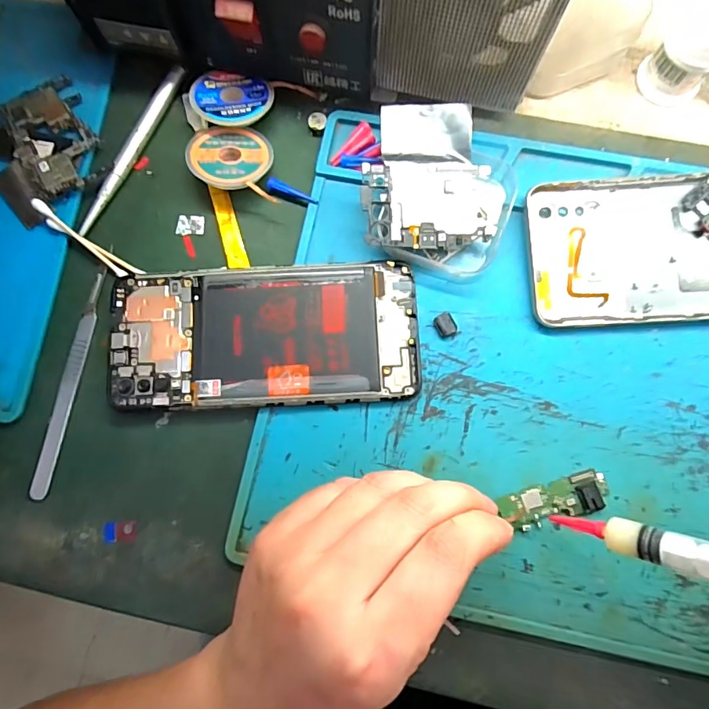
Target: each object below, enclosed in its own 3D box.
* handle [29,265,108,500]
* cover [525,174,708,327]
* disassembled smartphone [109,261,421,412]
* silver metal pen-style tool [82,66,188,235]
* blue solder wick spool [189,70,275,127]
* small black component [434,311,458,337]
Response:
[{"bbox_3d":[-0.150,0.013,0.235,0.010,0.004,0.123,10,81,4],"label":"handle"},{"bbox_3d":[0.172,-0.055,0.230,0.159,0.011,0.074,-2,81,2],"label":"cover"},{"bbox_3d":[-0.046,-0.009,0.232,0.155,0.010,0.070,-3,81,2],"label":"disassembled smartphone"},{"bbox_3d":[-0.126,-0.117,0.253,0.008,0.006,0.110,26,83,6],"label":"silver metal pen-style tool"},{"bbox_3d":[-0.069,-0.141,0.251,0.043,0.008,0.037,14,69,1],"label":"blue solder wick spool"},{"bbox_3d":[0.047,-0.016,0.233,0.010,0.004,0.012,-23,81,-1],"label":"small black component"}]

